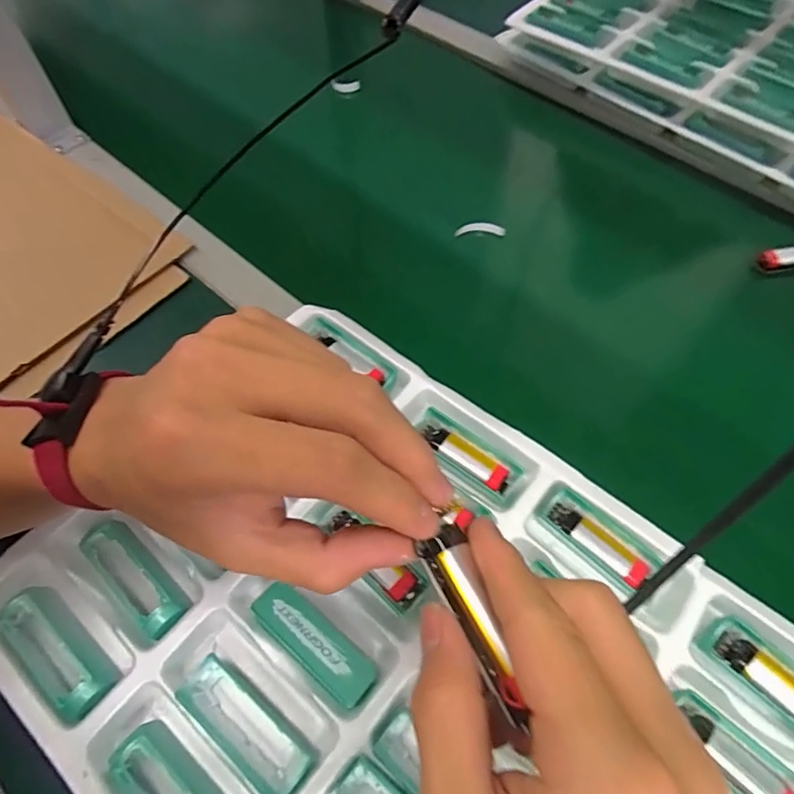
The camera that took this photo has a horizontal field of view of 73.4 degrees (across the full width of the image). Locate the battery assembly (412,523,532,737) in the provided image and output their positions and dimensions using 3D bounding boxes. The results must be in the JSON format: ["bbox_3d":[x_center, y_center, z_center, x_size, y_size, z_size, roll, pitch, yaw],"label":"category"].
[{"bbox_3d":[0.024,0.069,0.162,0.014,0.008,0.057,-21,68,-10],"label":"battery assembly"}]

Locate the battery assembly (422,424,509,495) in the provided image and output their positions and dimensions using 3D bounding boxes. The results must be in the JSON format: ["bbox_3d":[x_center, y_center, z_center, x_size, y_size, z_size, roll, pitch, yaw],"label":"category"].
[{"bbox_3d":[0.047,0.041,0.369,0.068,0.006,0.017,34,66,17],"label":"battery assembly"}]

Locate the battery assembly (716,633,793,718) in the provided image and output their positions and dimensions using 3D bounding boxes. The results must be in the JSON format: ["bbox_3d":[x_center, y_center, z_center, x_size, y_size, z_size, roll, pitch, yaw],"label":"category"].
[{"bbox_3d":[0.213,0.160,0.298,0.064,0.007,0.018,40,68,19],"label":"battery assembly"}]

